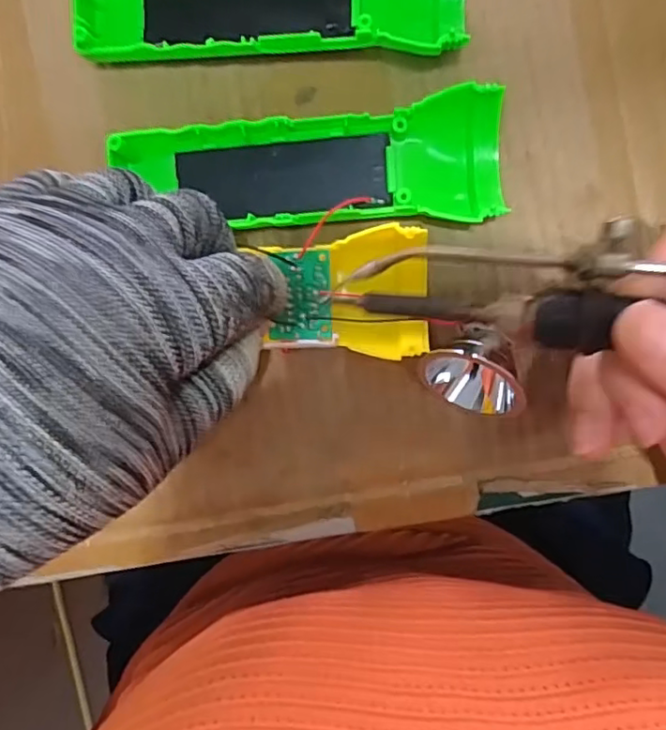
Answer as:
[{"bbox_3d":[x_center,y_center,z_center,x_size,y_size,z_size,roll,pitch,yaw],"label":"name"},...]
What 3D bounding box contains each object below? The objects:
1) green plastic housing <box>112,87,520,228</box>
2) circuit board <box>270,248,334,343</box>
[{"bbox_3d":[-0.008,-0.079,0.248,0.157,0.025,0.047,-5,91,3],"label":"green plastic housing"},{"bbox_3d":[-0.012,-0.028,0.235,0.023,0.004,0.036,1,91,3],"label":"circuit board"}]

